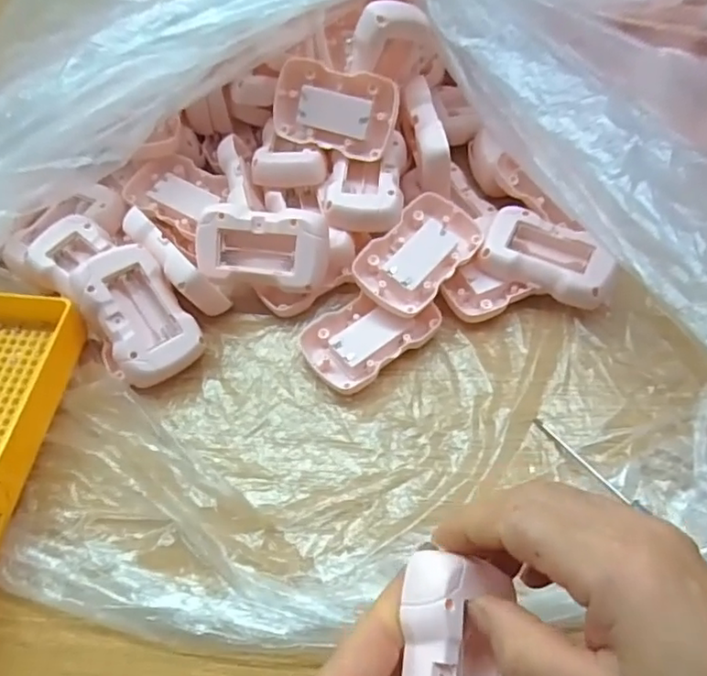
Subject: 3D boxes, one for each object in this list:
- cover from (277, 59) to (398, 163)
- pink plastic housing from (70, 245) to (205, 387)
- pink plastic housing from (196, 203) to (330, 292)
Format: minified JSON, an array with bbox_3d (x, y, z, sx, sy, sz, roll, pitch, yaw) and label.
[{"bbox_3d":[-0.012,-0.158,0.421,0.089,0.054,0.017,22,23,17],"label":"cover"},{"bbox_3d":[-0.134,-0.015,0.377,0.051,0.018,0.084,-32,89,-25],"label":"pink plastic housing"},{"bbox_3d":[-0.060,-0.059,0.393,0.083,0.022,0.049,8,105,11],"label":"pink plastic housing"}]

